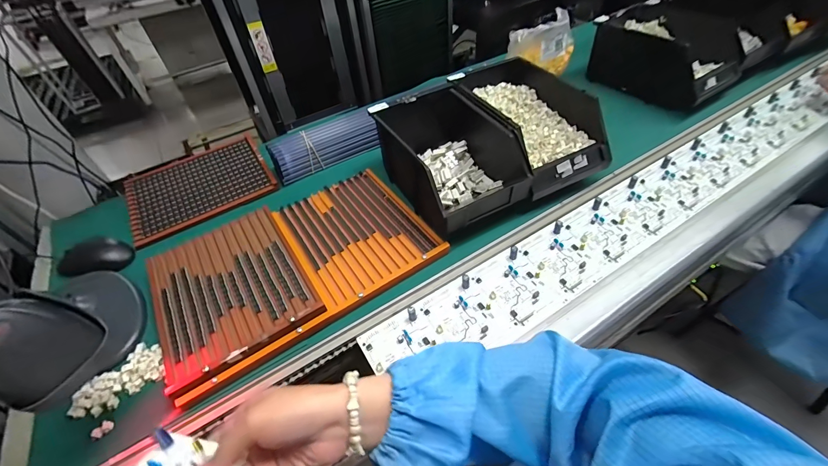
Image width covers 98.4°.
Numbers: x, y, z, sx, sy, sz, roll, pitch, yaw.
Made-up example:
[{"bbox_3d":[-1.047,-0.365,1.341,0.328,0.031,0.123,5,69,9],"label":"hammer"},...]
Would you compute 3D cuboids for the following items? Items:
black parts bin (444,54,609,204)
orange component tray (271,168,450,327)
[{"bbox_3d":[0.175,-0.199,0.604,0.148,0.104,0.286,-22,49,-14],"label":"black parts bin"},{"bbox_3d":[-0.090,-0.006,0.539,0.184,0.010,0.237,-28,50,-19],"label":"orange component tray"}]

